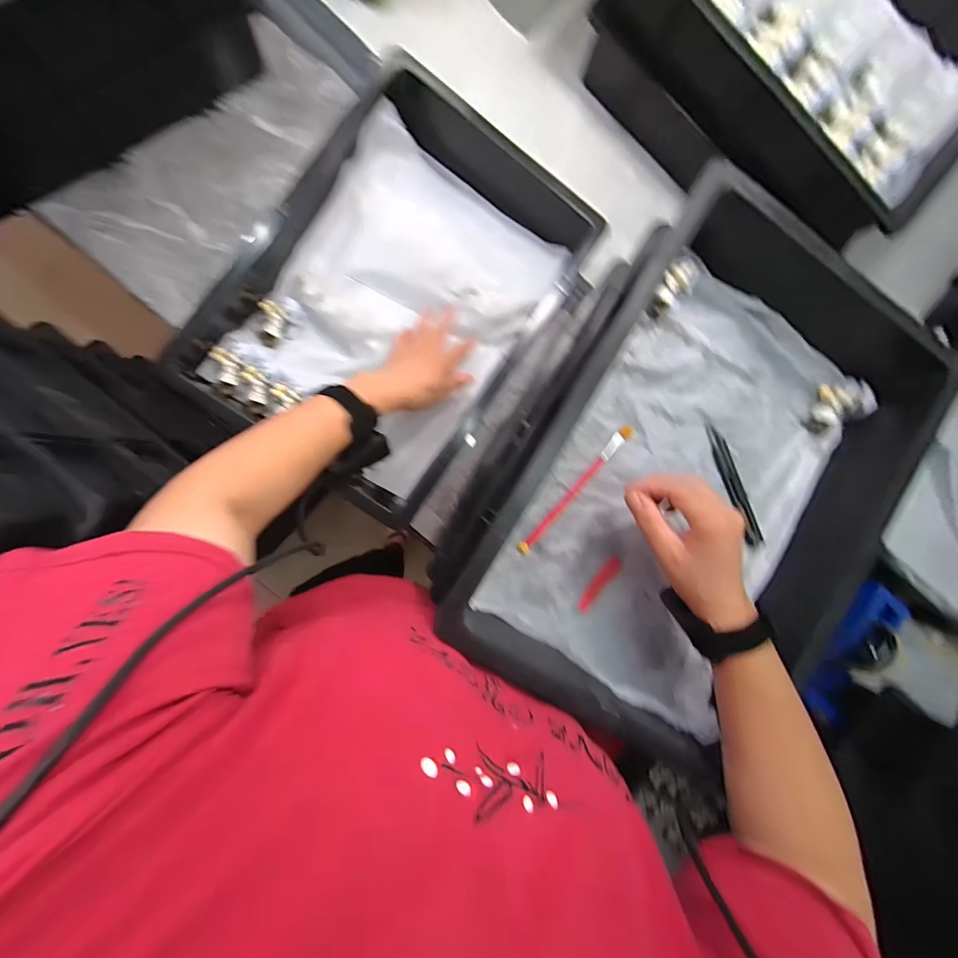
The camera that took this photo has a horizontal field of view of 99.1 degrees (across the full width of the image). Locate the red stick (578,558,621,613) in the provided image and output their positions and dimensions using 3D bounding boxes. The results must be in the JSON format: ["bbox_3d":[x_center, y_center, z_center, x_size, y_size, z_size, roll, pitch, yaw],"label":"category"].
[{"bbox_3d":[0.119,0.104,0.402,0.014,0.006,0.061,37,86,-8],"label":"red stick"}]

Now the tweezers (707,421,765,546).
[{"bbox_3d":[0.258,0.006,0.413,0.018,0.007,0.127,-20,95,-8],"label":"tweezers"}]

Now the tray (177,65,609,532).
[{"bbox_3d":[-0.085,-0.212,0.487,0.311,0.103,0.460,34,84,-2],"label":"tray"}]

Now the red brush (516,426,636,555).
[{"bbox_3d":[0.095,0.010,0.400,0.015,0.008,0.163,44,85,-8],"label":"red brush"}]

